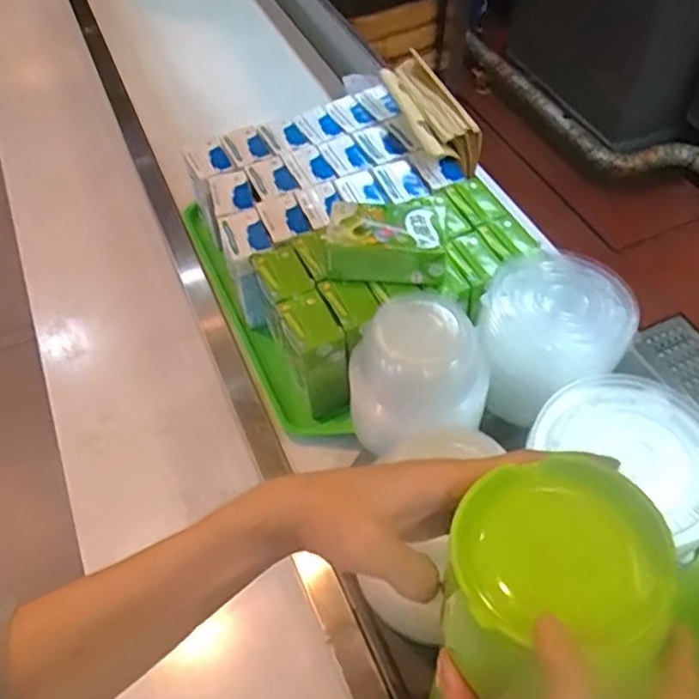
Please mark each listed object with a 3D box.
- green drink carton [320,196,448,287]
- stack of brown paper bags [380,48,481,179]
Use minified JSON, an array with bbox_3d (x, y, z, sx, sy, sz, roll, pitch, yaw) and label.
[{"bbox_3d":[0.034,-0.101,0.620,0.105,0.044,0.078,2,52,4],"label":"green drink carton"},{"bbox_3d":[0.085,-0.255,0.735,0.049,0.053,0.143,-20,54,-13],"label":"stack of brown paper bags"}]

